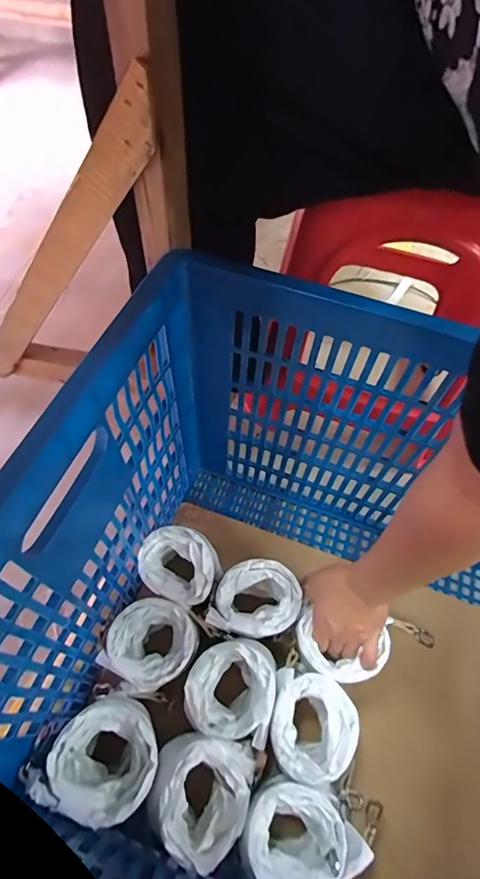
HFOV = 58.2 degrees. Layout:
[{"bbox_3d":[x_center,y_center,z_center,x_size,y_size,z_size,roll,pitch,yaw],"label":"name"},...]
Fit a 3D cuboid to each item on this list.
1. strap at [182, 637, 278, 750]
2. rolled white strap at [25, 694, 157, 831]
[{"bbox_3d":[-0.011,0.283,0.488,0.095,0.084,0.095,11,58,3],"label":"strap"},{"bbox_3d":[-0.130,0.320,0.431,0.094,0.109,0.095,2,58,-3],"label":"rolled white strap"}]

